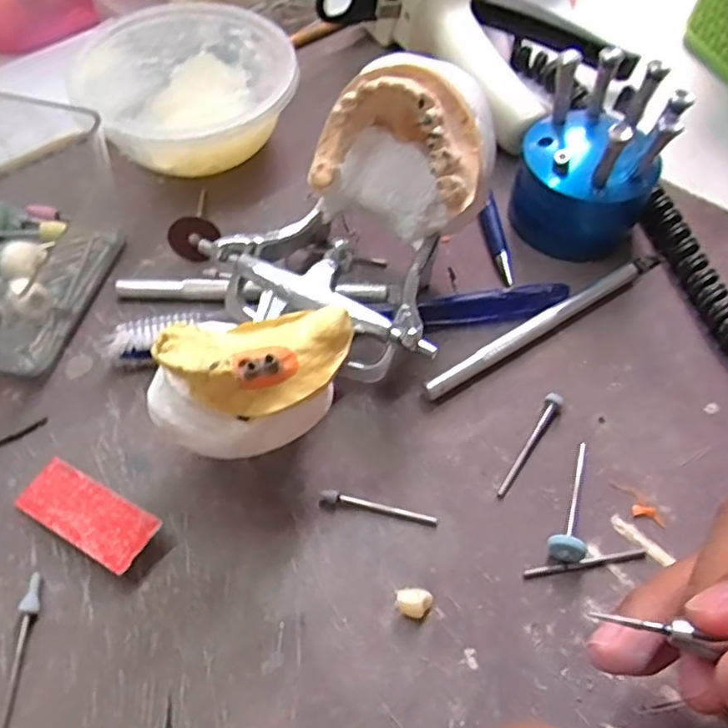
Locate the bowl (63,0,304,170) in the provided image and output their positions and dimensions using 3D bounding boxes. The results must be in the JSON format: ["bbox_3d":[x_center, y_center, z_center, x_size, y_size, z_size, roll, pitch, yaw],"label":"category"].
[{"bbox_3d":[-0.084,-0.130,0.313,0.097,0.041,0.102,1,58,-2],"label":"bowl"}]

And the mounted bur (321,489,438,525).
[{"bbox_3d":[0.005,0.052,0.227,0.042,0.004,0.005,14,61,6],"label":"mounted bur"}]

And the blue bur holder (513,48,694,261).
[{"bbox_3d":[0.100,-0.090,0.277,0.057,0.066,0.056,1,60,-2],"label":"blue bur holder"}]

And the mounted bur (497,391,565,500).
[{"bbox_3d":[0.062,0.030,0.241,0.006,0.006,0.047,33,64,16],"label":"mounted bur"}]

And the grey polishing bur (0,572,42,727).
[{"bbox_3d":[-0.109,0.092,0.199,0.005,0.005,0.050,2,60,-1],"label":"grey polishing bur"}]

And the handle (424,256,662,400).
[{"bbox_3d":[0.079,-0.019,0.270,0.130,0.009,0.009,-29,63,-19],"label":"handle"}]

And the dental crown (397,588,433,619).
[{"bbox_3d":[0.017,0.079,0.210,0.011,0.006,0.009,7,58,2],"label":"dental crown"}]

